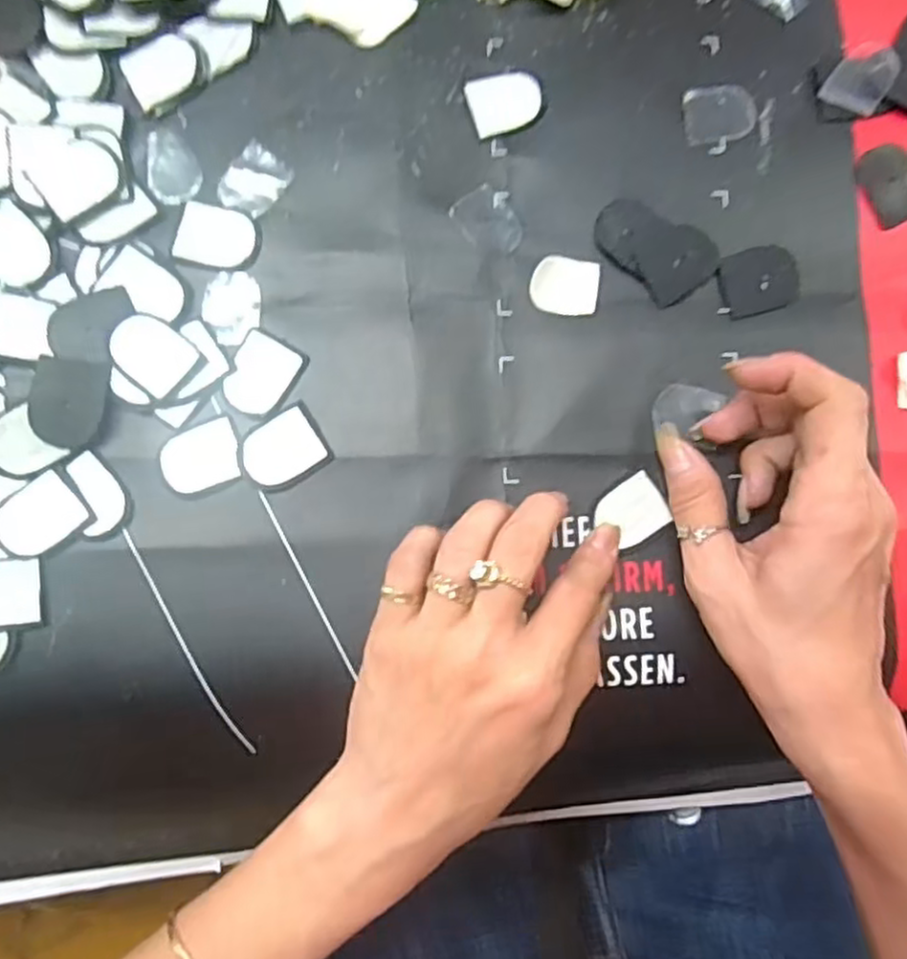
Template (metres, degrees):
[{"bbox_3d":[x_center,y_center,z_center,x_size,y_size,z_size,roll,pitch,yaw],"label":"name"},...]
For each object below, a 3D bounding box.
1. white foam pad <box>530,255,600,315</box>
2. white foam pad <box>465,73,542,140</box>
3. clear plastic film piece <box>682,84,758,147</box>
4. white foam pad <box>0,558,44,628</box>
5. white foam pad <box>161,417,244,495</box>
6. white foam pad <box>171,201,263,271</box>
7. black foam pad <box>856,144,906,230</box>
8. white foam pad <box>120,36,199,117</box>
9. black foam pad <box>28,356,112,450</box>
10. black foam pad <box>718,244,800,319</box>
[{"bbox_3d":[0.047,-0.081,0.301,0.028,0.004,0.023,6,84,-3],"label":"white foam pad"},{"bbox_3d":[0.022,-0.161,0.307,0.030,0.004,0.025,-16,86,-5],"label":"white foam pad"},{"bbox_3d":[0.115,-0.159,0.311,0.031,0.004,0.025,-10,85,-5],"label":"clear plastic film piece"},{"bbox_3d":[-0.173,0.043,0.271,0.031,0.004,0.025,-4,85,-4],"label":"white foam pad"},{"bbox_3d":[-0.100,-0.009,0.286,0.030,0.004,0.026,-20,86,-5],"label":"white foam pad"},{"bbox_3d":[-0.096,-0.099,0.293,0.033,0.004,0.026,11,84,-3],"label":"white foam pad"},{"bbox_3d":[0.192,-0.129,0.314,0.028,0.004,0.034,-27,87,-6],"label":"black foam pad"},{"bbox_3d":[-0.120,-0.169,0.297,0.030,0.004,0.024,-30,87,-6],"label":"white foam pad"},{"bbox_3d":[-0.149,-0.030,0.278,0.028,0.004,0.033,9,84,-3],"label":"black foam pad"},{"bbox_3d":[0.131,-0.085,0.307,0.034,0.004,0.027,-15,86,-5],"label":"black foam pad"}]

